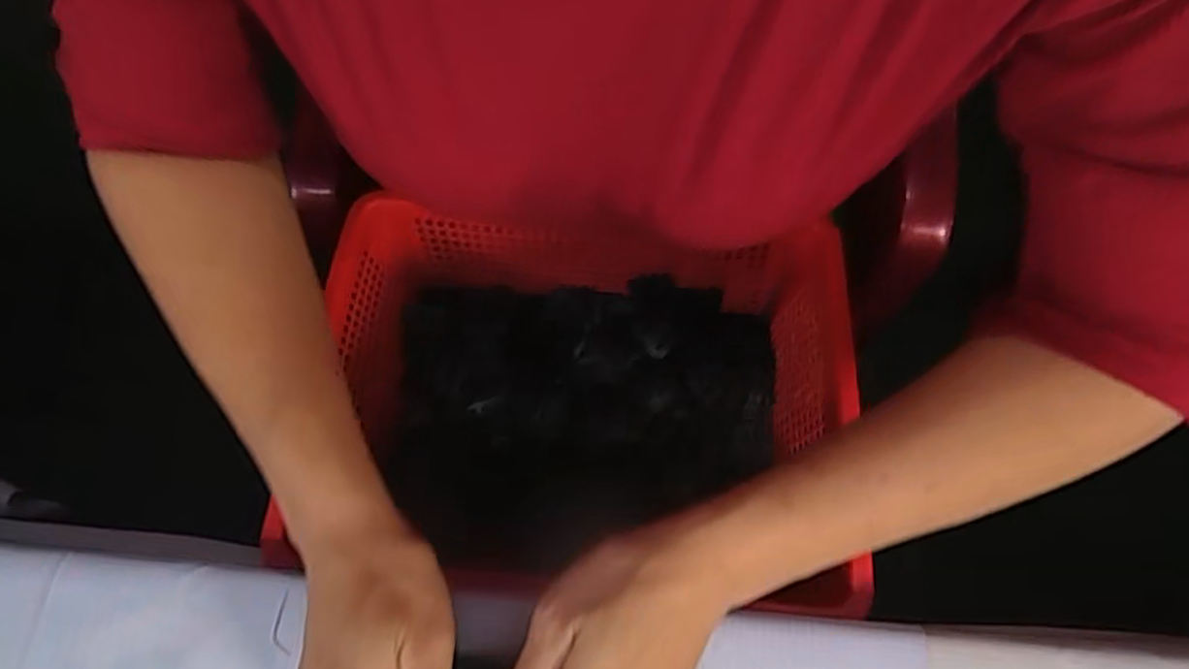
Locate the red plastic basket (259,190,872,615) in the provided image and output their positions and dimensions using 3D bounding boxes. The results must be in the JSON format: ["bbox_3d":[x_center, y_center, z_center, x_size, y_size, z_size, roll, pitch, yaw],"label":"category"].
[{"bbox_3d":[-0.003,0.033,0.445,0.328,0.098,0.223,6,73,3],"label":"red plastic basket"}]

